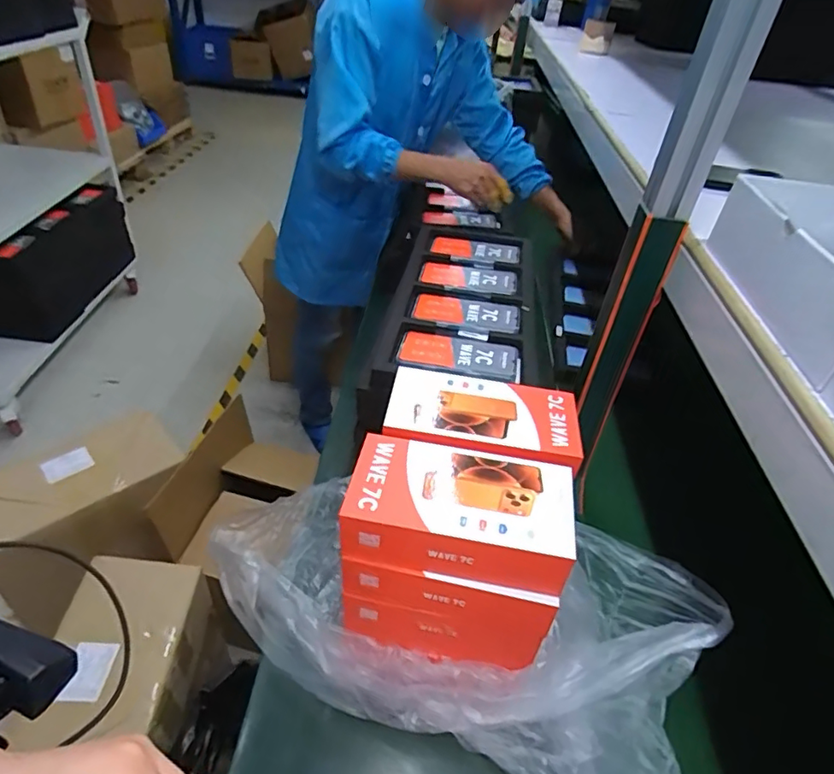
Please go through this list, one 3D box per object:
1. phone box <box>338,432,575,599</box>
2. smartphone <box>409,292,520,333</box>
[{"bbox_3d":[0.034,0.102,0.454,0.179,0.056,0.092,11,41,4],"label":"phone box"},{"bbox_3d":[0.078,-0.119,0.856,0.169,0.007,0.079,14,41,8],"label":"smartphone"}]

